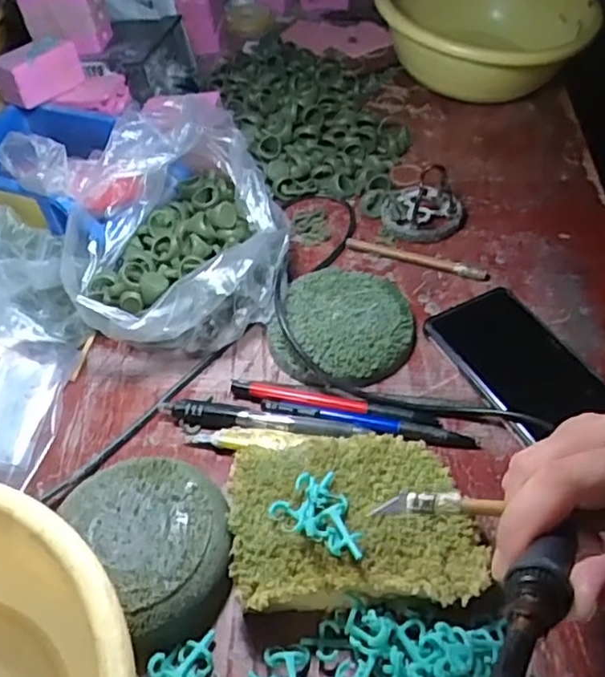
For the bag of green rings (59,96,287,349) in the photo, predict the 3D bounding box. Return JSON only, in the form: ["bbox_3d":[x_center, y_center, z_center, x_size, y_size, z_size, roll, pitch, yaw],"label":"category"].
[{"bbox_3d":[-0.099,-0.089,0.499,0.168,0.097,0.196,-14,49,-8],"label":"bag of green rings"}]

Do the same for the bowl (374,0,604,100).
[{"bbox_3d":[0.197,-0.339,0.687,0.211,0.096,0.239,14,50,13],"label":"bowl"}]

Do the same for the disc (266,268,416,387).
[{"bbox_3d":[0.029,-0.011,0.474,0.102,0.023,0.099,-2,49,2],"label":"disc"}]

